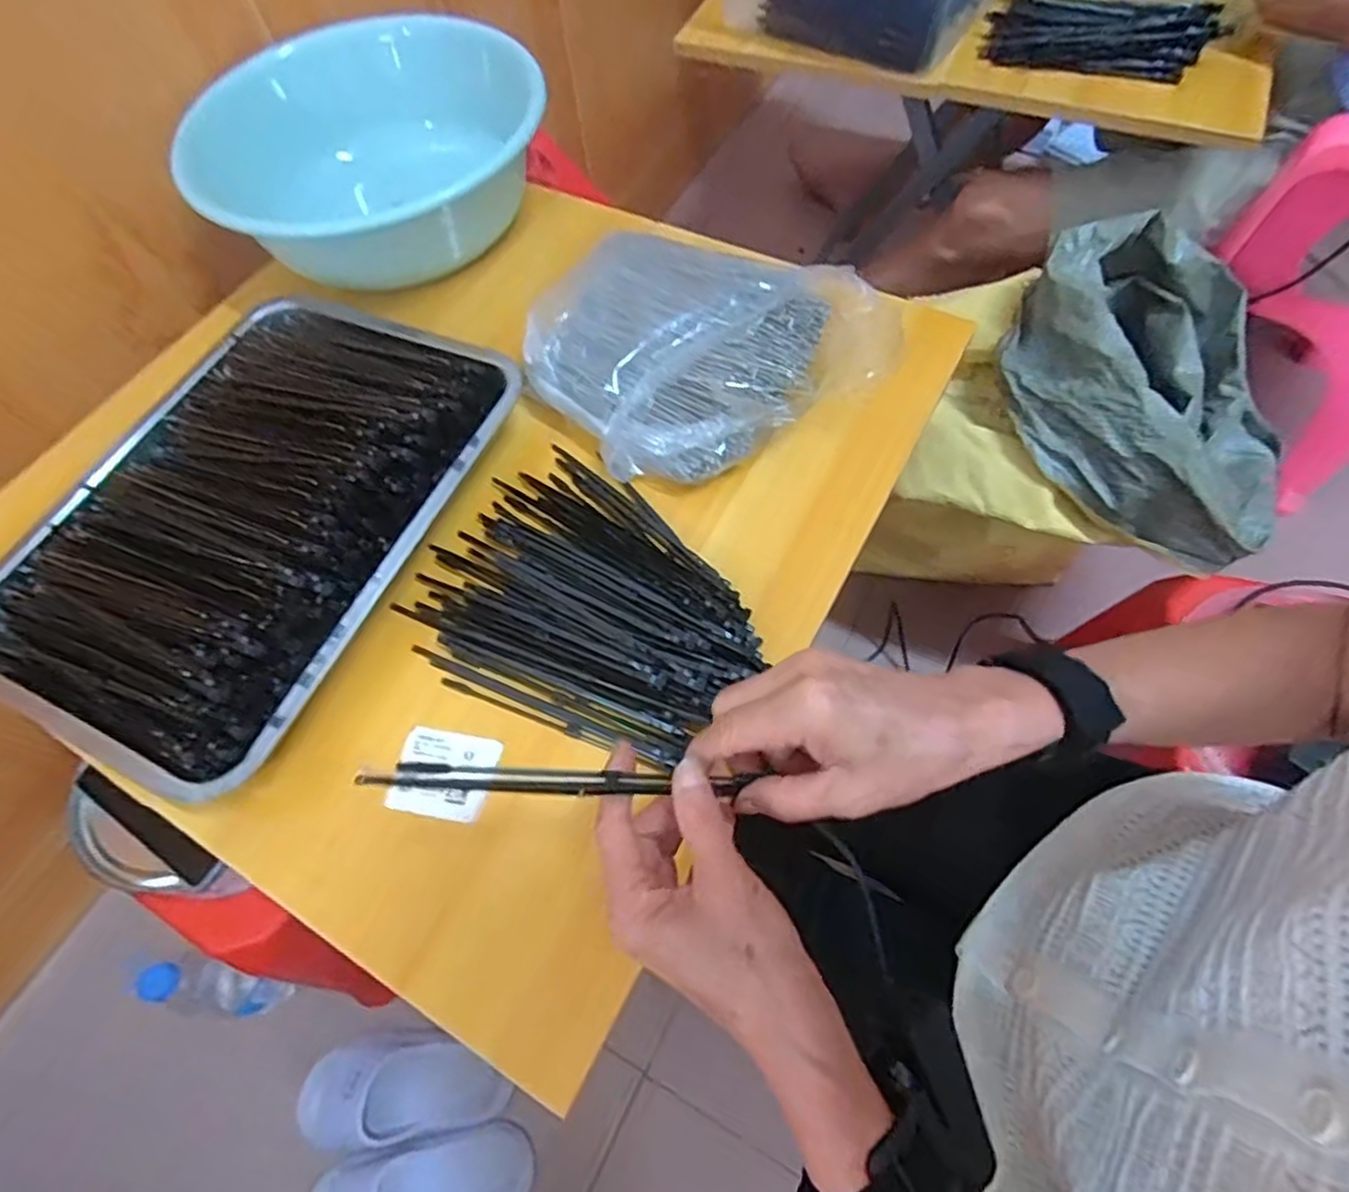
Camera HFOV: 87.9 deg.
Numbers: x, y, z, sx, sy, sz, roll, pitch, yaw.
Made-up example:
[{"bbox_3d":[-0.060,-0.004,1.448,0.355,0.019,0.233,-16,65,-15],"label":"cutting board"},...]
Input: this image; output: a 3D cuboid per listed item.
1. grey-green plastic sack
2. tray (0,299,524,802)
[{"bbox_3d":[0.461,-0.212,0.664,0.267,0.156,0.328,27,67,16],"label":"grey-green plastic sack"},{"bbox_3d":[-0.291,-0.064,0.475,0.241,0.061,0.337,22,66,14],"label":"tray"}]

